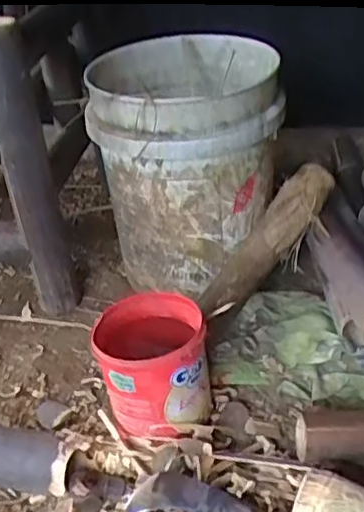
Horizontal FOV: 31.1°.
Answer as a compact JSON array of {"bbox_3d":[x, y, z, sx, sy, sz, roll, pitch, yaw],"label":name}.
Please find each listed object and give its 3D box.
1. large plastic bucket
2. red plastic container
[{"bbox_3d":[0.006,-0.133,1.075,0.283,0.372,0.292,-4,31,-1],"label":"large plastic bucket"},{"bbox_3d":[-0.037,0.144,0.853,0.138,0.136,0.143,-3,31,2],"label":"red plastic container"}]

